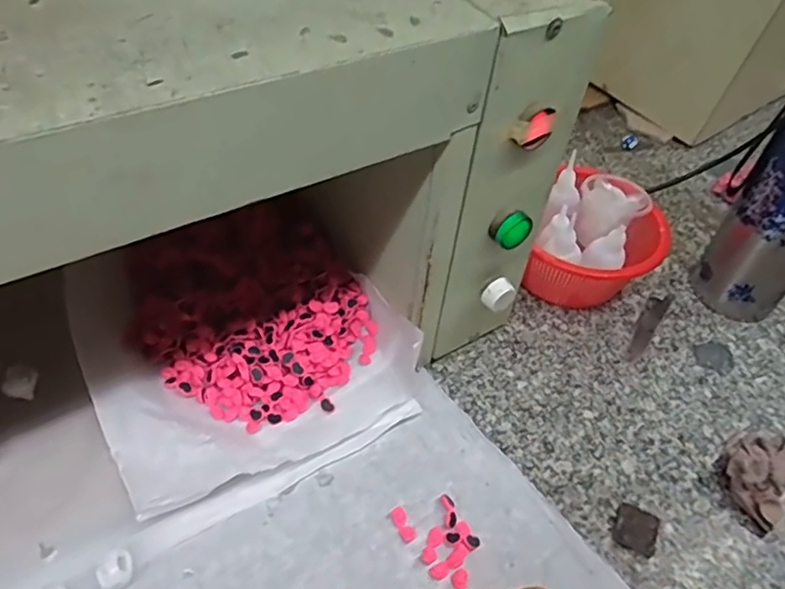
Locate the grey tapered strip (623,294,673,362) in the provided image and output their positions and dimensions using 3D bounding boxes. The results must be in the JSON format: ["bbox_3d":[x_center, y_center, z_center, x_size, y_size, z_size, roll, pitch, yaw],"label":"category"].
[{"bbox_3d":[0.238,0.027,0.567,0.018,0.004,0.100,31,52,21],"label":"grey tapered strip"}]

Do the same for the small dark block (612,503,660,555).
[{"bbox_3d":[0.172,0.164,0.426,0.029,0.009,0.033,26,50,17],"label":"small dark block"}]

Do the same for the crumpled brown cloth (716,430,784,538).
[{"bbox_3d":[0.280,0.130,0.458,0.052,0.029,0.081,37,54,25],"label":"crumpled brown cloth"}]

